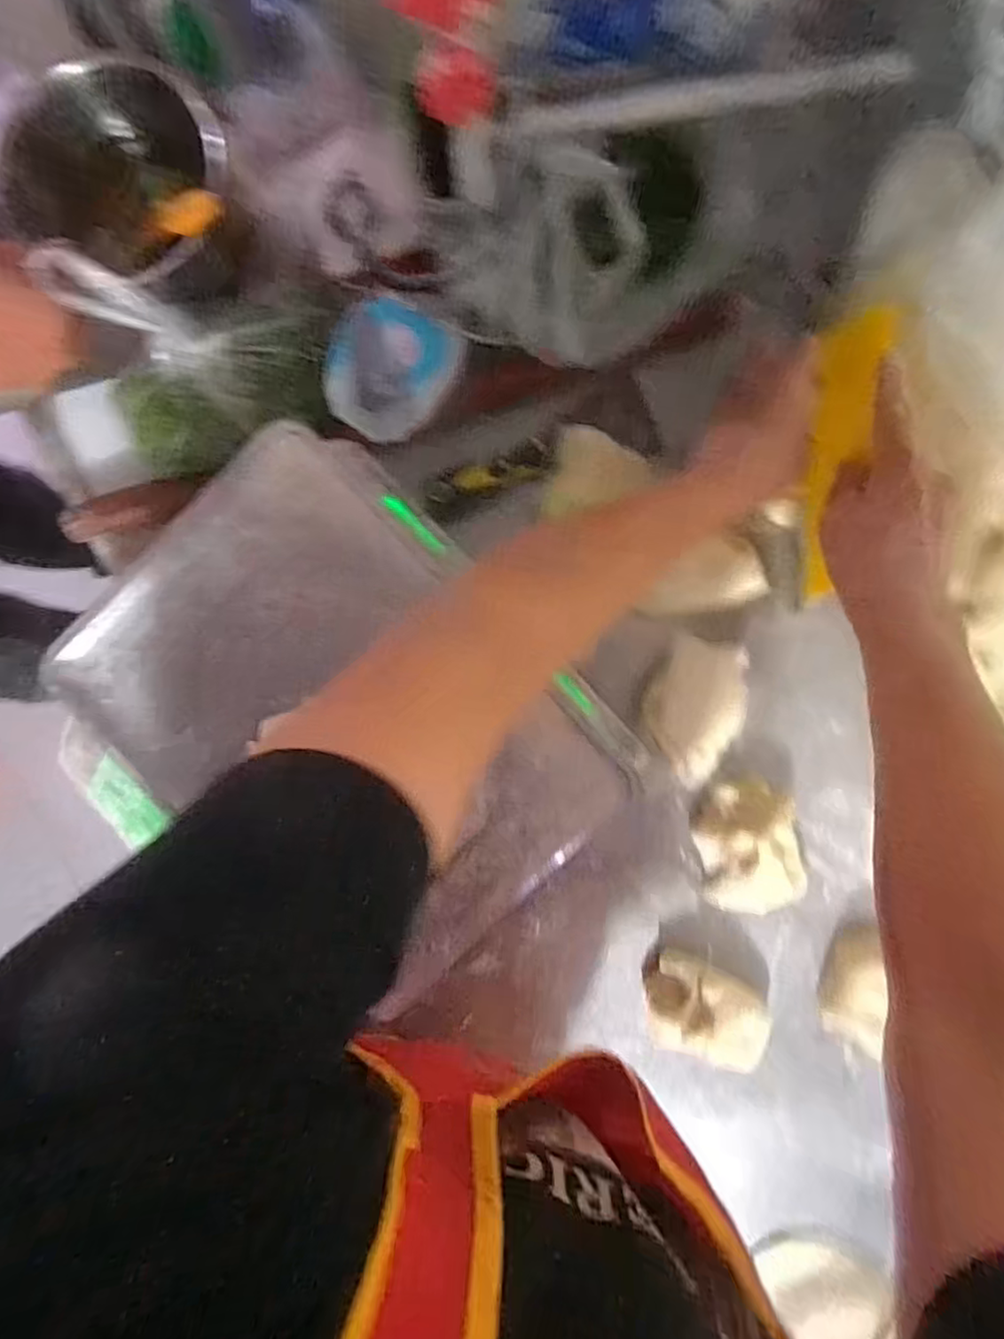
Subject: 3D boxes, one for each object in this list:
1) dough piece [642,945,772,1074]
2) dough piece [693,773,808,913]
[{"bbox_3d":[0.163,0.272,0.489,0.099,0.047,0.071,20,93,3],"label":"dough piece"},{"bbox_3d":[0.197,0.142,0.488,0.080,0.039,0.106,-10,91,4],"label":"dough piece"}]

